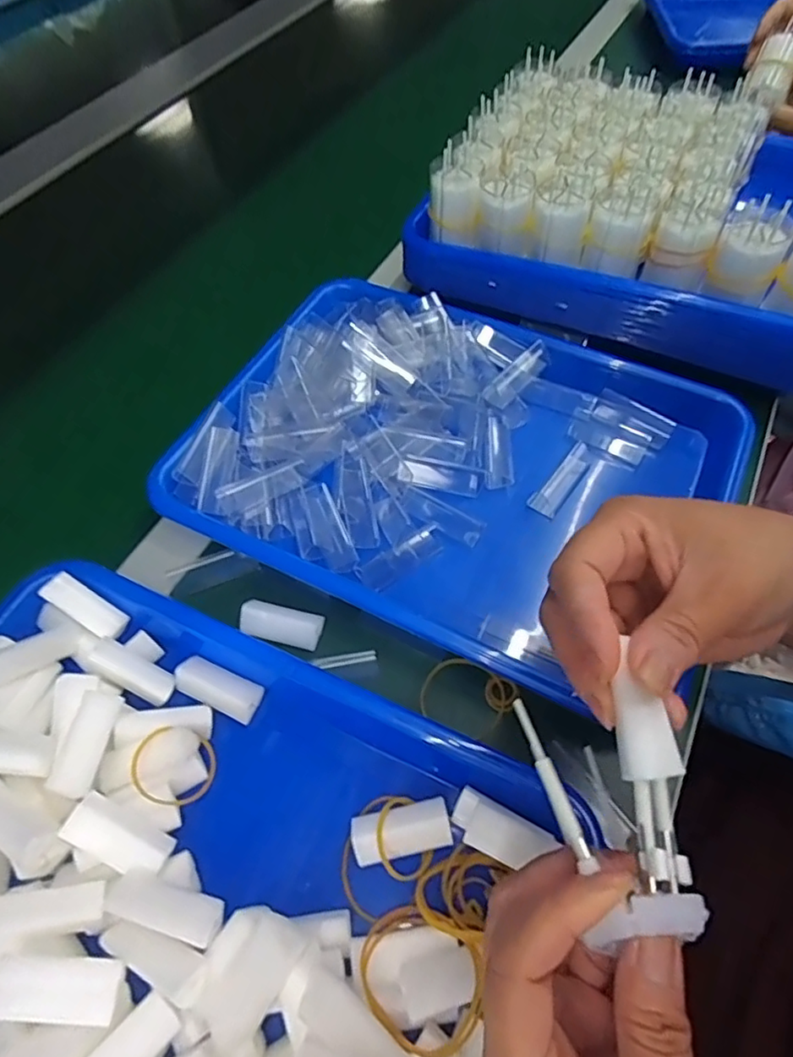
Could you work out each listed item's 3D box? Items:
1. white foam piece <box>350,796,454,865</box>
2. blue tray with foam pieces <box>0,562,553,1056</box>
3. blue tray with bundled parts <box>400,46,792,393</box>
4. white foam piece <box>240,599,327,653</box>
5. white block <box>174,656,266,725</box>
[{"bbox_3d":[0.002,0.141,0.275,0.046,0.017,0.020,-11,58,-4],"label":"white foam piece"},{"bbox_3d":[-0.100,0.164,0.246,0.320,0.053,0.247,19,61,14],"label":"blue tray with foam pieces"},{"bbox_3d":[0.195,-0.257,0.458,0.327,0.080,0.243,19,61,13],"label":"blue tray with bundled parts"},{"bbox_3d":[-0.066,0.054,0.336,0.047,0.010,0.021,15,59,-5],"label":"white foam piece"},{"bbox_3d":[-0.095,0.086,0.314,0.046,0.016,0.020,21,61,15],"label":"white block"}]

